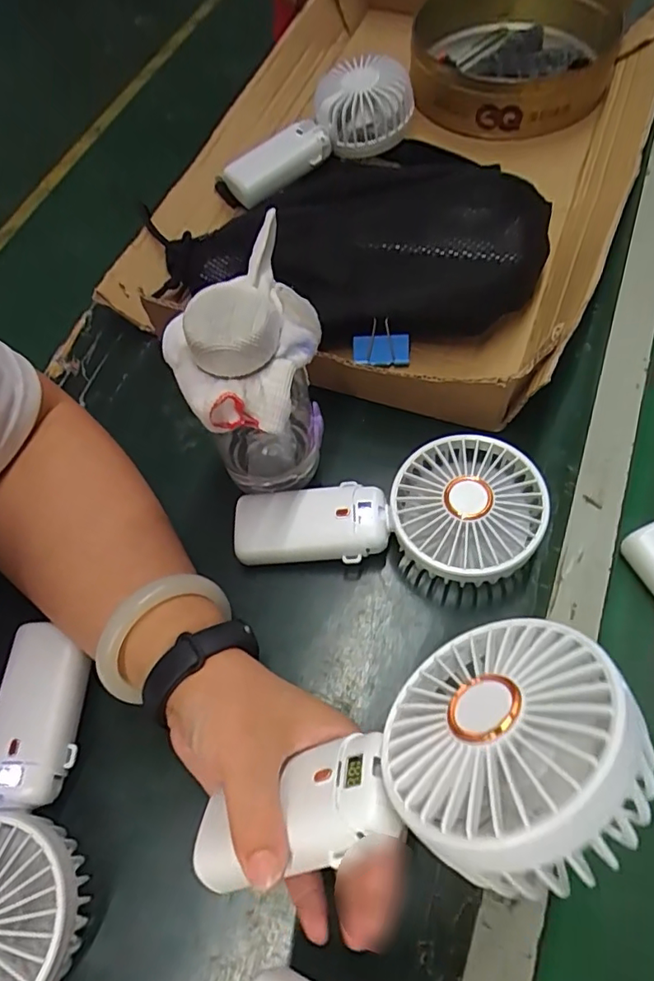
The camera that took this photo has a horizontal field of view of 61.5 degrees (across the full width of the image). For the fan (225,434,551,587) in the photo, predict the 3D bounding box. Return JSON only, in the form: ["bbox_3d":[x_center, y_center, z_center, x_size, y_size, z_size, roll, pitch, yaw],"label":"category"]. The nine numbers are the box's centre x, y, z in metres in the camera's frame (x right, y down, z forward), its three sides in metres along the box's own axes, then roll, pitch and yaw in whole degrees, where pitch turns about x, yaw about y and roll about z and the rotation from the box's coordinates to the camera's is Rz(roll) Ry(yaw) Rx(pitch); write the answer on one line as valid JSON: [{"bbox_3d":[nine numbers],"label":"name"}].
[{"bbox_3d":[0.034,0.011,0.336,0.181,0.044,0.087,4,62,3],"label":"fan"}]

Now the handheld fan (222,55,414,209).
[{"bbox_3d":[-0.010,-0.310,0.487,0.181,0.050,0.084,-29,64,4],"label":"handheld fan"}]

